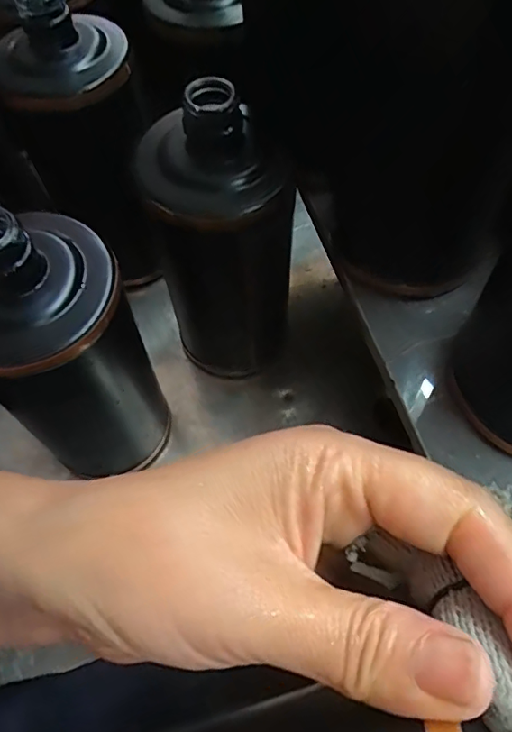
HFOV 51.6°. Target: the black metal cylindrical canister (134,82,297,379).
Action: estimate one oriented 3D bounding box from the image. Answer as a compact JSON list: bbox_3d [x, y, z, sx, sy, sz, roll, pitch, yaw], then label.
[{"bbox_3d":[-0.018,-0.067,0.334,0.079,0.220,0.074,-2,61,4],"label":"black metal cylindrical canister"}]

